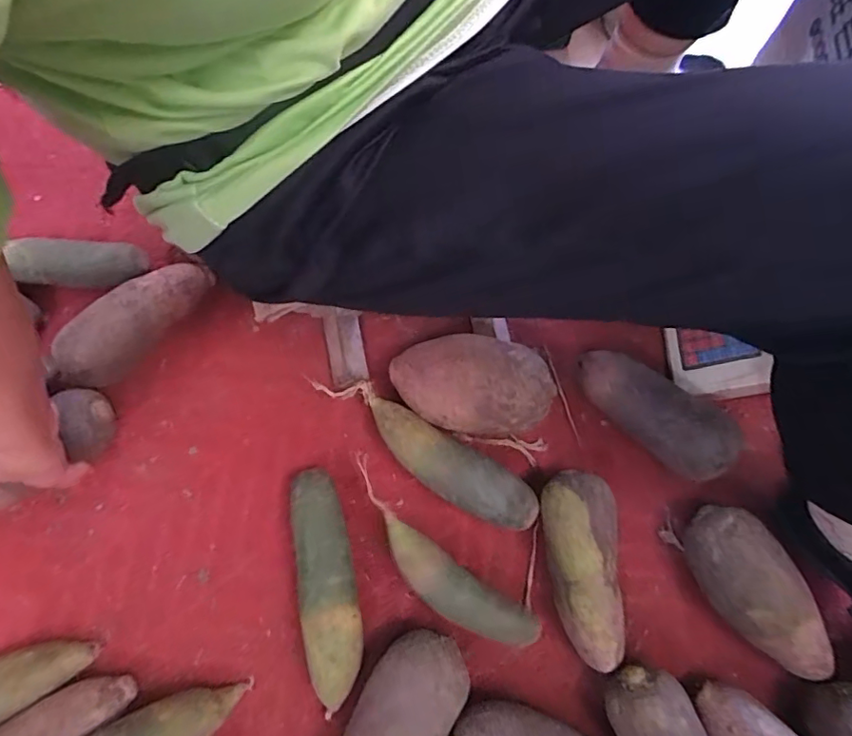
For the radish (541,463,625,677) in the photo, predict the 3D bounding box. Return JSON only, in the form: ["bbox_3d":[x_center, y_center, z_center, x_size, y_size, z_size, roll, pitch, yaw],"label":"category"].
[{"bbox_3d":[0.150,0.186,0.498,0.070,0.068,0.171,-9,71,-2],"label":"radish"}]

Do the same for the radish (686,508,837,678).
[{"bbox_3d":[0.302,0.205,0.485,0.073,0.077,0.167,-29,73,-9],"label":"radish"}]

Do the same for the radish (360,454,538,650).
[{"bbox_3d":[0.005,0.183,0.509,0.227,0.051,0.056,41,76,13],"label":"radish"}]

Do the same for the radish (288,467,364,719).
[{"bbox_3d":[-0.094,0.202,0.502,0.055,0.053,0.207,-11,71,-3],"label":"radish"}]

